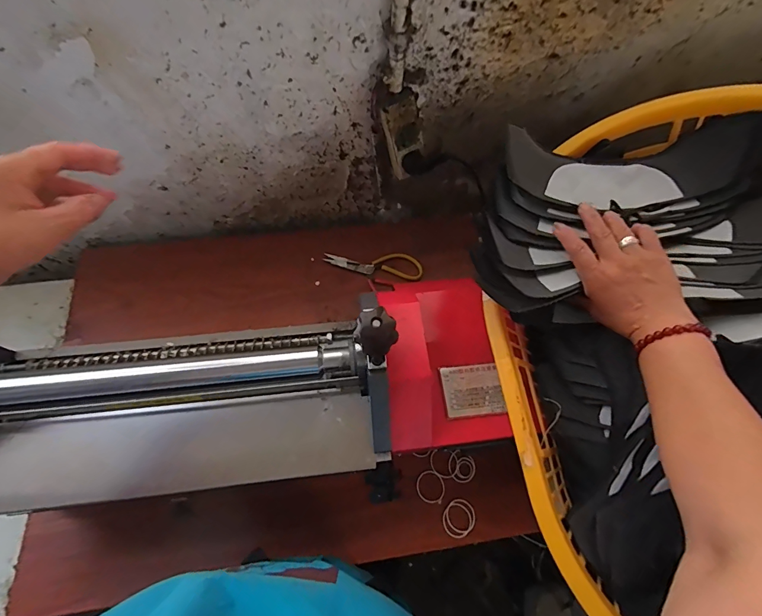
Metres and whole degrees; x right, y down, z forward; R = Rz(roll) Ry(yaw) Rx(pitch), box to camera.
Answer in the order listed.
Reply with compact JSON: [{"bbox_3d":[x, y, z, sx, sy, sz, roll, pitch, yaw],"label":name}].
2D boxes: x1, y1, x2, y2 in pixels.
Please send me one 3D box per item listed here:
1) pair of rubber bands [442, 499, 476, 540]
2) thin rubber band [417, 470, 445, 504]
[{"bbox_3d":[0.124,0.334,0.597,0.054,0.005,0.046,-40,73,-18],"label":"pair of rubber bands"},{"bbox_3d":[0.081,0.290,0.612,0.046,0.004,0.050,1,65,-2],"label":"thin rubber band"}]

